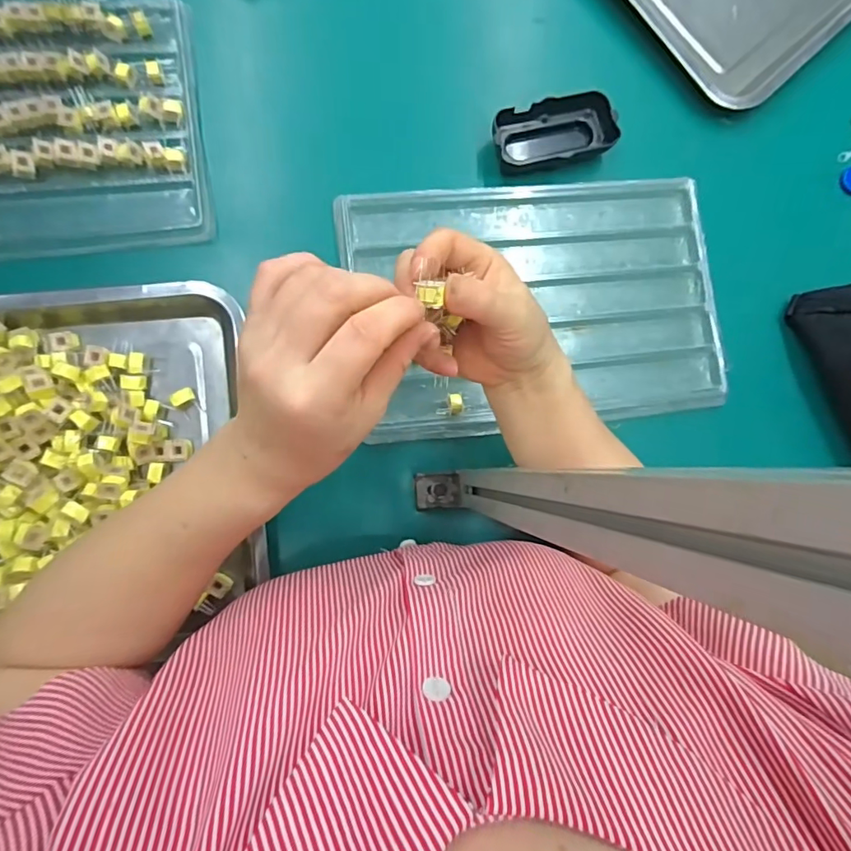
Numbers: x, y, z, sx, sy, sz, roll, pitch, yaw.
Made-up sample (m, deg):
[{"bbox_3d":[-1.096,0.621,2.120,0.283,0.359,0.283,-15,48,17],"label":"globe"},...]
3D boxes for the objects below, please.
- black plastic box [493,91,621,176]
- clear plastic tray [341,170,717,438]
[{"bbox_3d":[0.114,-0.261,0.452,0.108,0.027,0.049,-18,88,-7],"label":"black plastic box"},{"bbox_3d":[0.099,-0.108,0.446,0.320,0.034,0.215,-7,87,-7],"label":"clear plastic tray"}]

